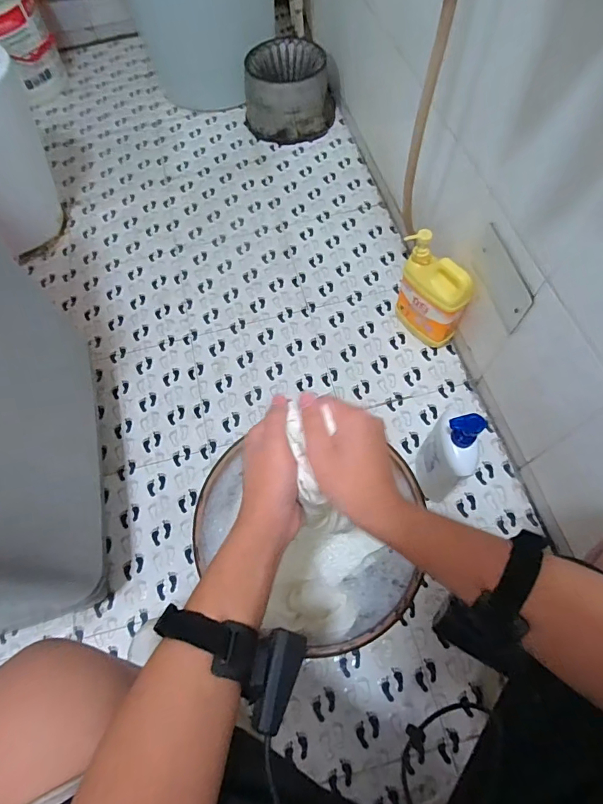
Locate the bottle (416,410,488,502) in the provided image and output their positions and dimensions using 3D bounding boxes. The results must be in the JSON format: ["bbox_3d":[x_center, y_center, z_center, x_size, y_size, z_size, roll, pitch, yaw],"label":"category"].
[{"bbox_3d":[0.263,0.094,0.770,0.091,0.296,0.087,34,71,17],"label":"bottle"}]

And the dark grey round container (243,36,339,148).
[{"bbox_3d":[-0.037,-0.999,1.381,0.276,0.184,0.262,-3,65,2],"label":"dark grey round container"}]

